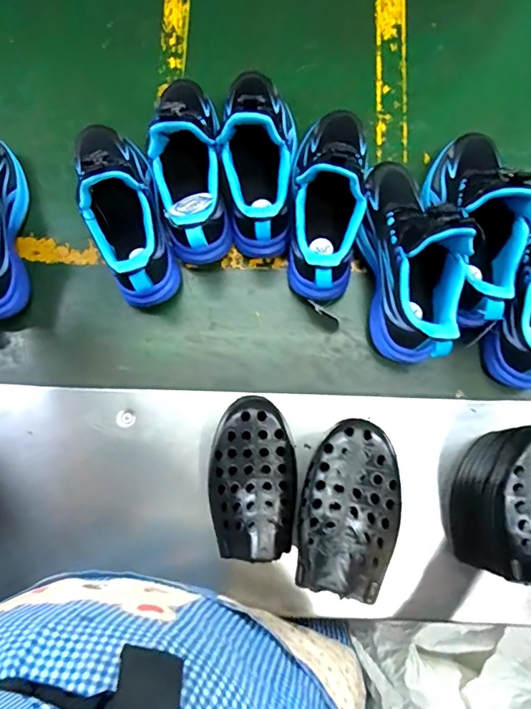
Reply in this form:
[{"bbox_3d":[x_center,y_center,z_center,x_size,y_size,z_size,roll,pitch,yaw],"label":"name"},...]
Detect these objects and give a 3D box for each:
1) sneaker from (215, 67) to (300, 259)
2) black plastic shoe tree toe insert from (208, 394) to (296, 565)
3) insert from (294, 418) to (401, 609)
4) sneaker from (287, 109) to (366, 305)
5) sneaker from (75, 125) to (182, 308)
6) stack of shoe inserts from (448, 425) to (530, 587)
[{"bbox_3d":[-0.007,-0.246,0.572,0.084,0.148,0.231,1,79,1],"label":"sneaker"},{"bbox_3d":[-0.012,0.111,0.456,0.083,0.045,0.152,-1,82,0],"label":"black plastic shoe tree toe insert"},{"bbox_3d":[0.075,0.124,0.401,0.084,0.048,0.135,18,83,3],"label":"insert"},{"bbox_3d":[0.074,-0.188,0.563,0.083,0.142,0.238,6,79,2],"label":"sneaker"},{"bbox_3d":[-0.163,-0.182,0.565,0.093,0.139,0.232,-18,82,-2],"label":"sneaker"},{"bbox_3d":[0.245,0.142,0.467,0.076,0.148,0.140,27,81,6],"label":"stack of shoe inserts"}]

